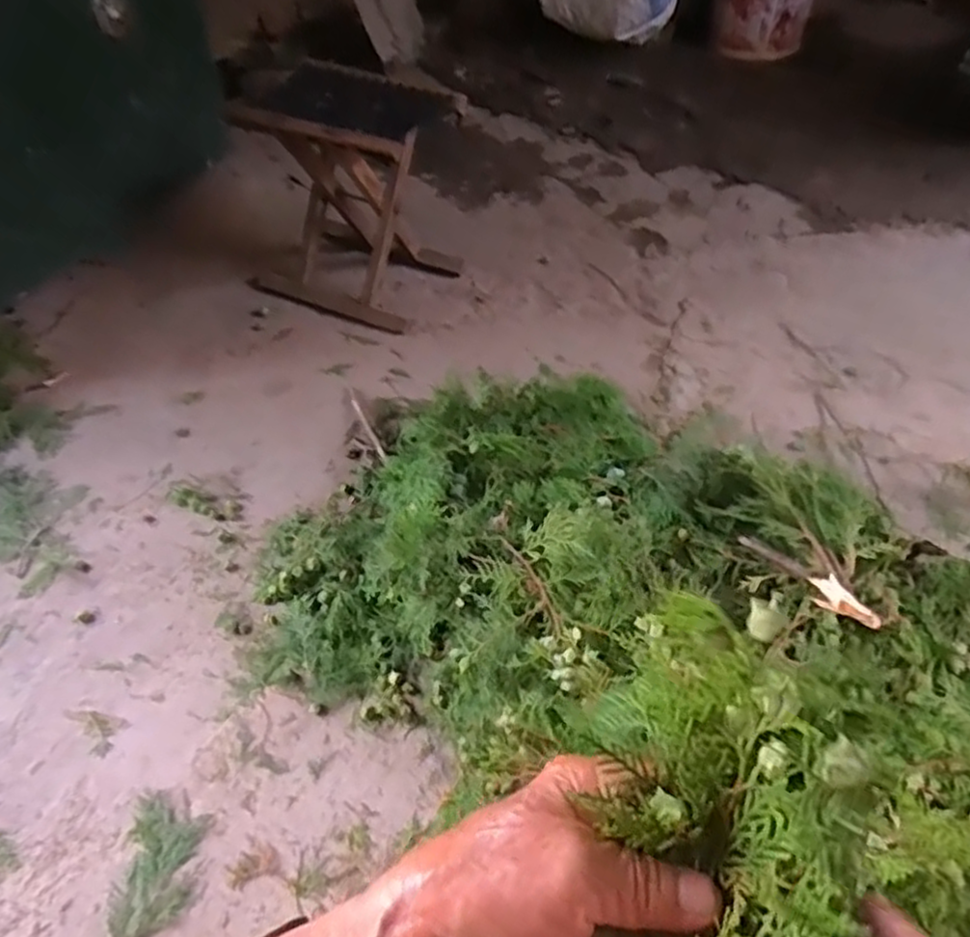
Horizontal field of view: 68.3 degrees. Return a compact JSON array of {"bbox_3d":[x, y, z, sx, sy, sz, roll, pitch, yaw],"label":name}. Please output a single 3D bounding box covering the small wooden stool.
[{"bbox_3d":[-0.238,-0.468,1.243,0.313,0.334,0.240,22,55,19],"label":"small wooden stool"}]

